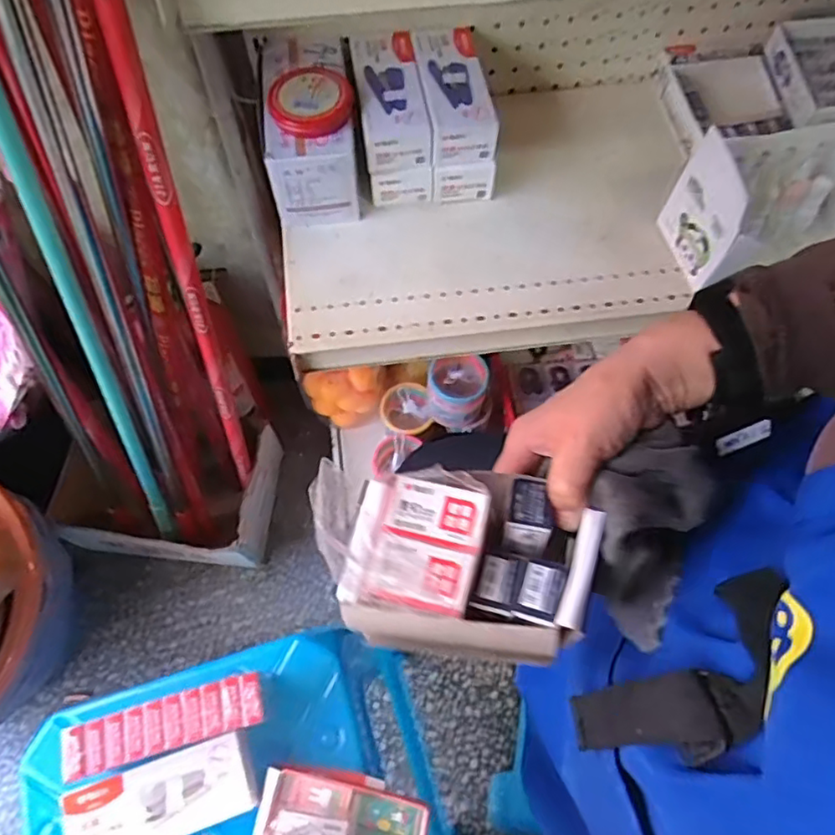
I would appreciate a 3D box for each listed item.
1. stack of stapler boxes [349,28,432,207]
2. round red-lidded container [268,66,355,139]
[{"bbox_3d":[-0.024,-0.287,0.593,0.061,0.087,0.130,-7,66,-4],"label":"stack of stapler boxes"},{"bbox_3d":[-0.095,-0.286,0.551,0.072,0.013,0.083,5,66,2],"label":"round red-lidded container"}]

